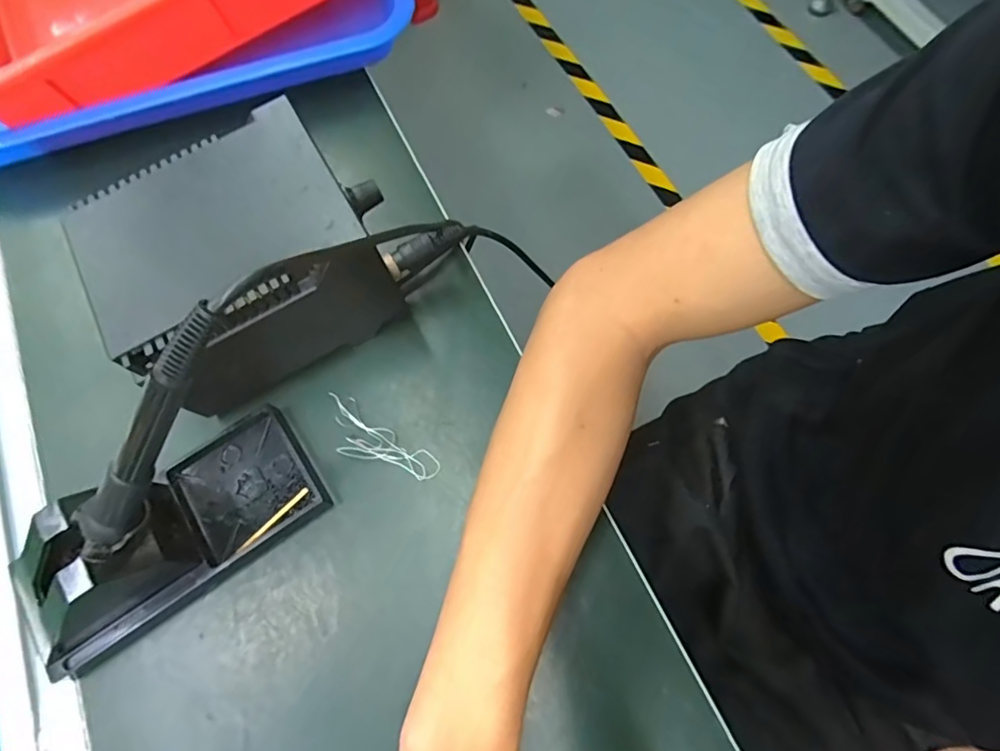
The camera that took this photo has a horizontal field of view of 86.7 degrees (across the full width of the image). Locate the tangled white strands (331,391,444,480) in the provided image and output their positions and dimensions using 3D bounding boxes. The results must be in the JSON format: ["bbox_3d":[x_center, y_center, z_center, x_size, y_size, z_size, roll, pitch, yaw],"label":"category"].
[{"bbox_3d":[-0.075,0.041,0.318,0.080,0.006,0.029,33,74,14],"label":"tangled white strands"}]

